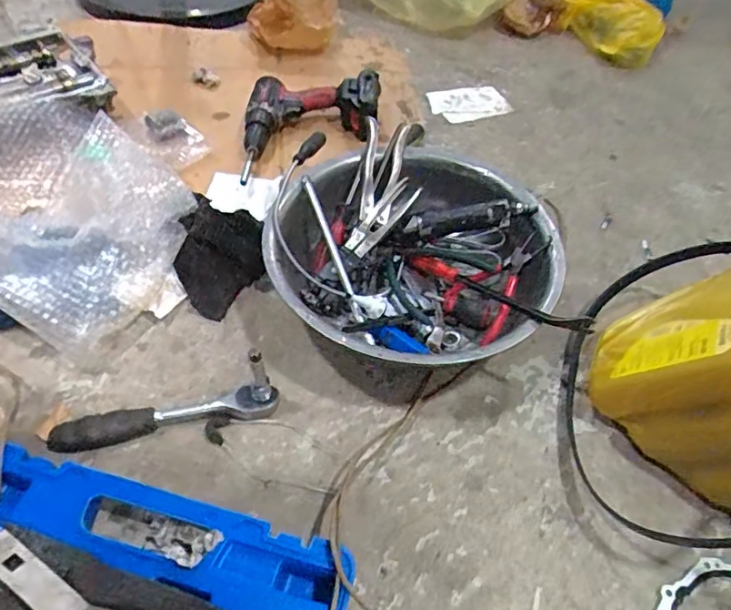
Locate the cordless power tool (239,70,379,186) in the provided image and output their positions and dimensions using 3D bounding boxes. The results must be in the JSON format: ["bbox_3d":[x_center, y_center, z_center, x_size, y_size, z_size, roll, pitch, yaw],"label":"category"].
[{"bbox_3d":[-0.091,-0.298,0.905,0.224,0.083,0.246,2,52,-2],"label":"cordless power tool"}]

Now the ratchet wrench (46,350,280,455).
[{"bbox_3d":[-0.220,0.114,0.594,0.244,0.065,0.052,-12,54,-12],"label":"ratchet wrench"}]

